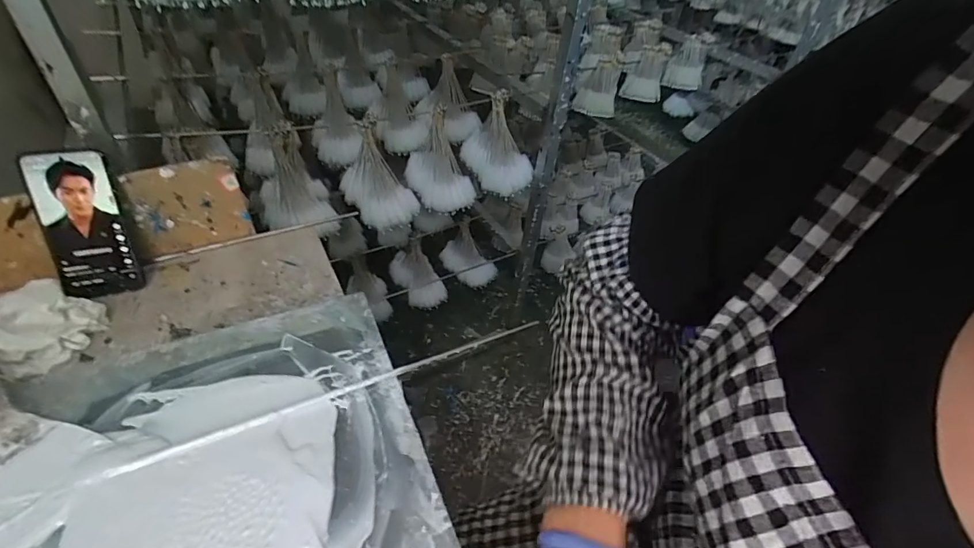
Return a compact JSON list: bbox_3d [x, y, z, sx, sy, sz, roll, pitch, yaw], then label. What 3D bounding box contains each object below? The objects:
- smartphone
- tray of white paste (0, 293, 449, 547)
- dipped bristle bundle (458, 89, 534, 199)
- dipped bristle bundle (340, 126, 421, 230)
[{"bbox_3d":[-0.445,-0.053,0.497,0.077,0.157,0.014,-10,20,-20],"label":"smartphone"},{"bbox_3d":[-0.229,0.173,0.388,0.325,0.019,0.340,-13,45,-23],"label":"tray of white paste"},{"bbox_3d":[0.022,-0.304,1.032,0.093,0.210,0.197,-27,55,-30],"label":"dipped bristle bundle"},{"bbox_3d":[-0.215,-0.201,0.906,0.114,0.168,0.158,-22,53,-27],"label":"dipped bristle bundle"}]

